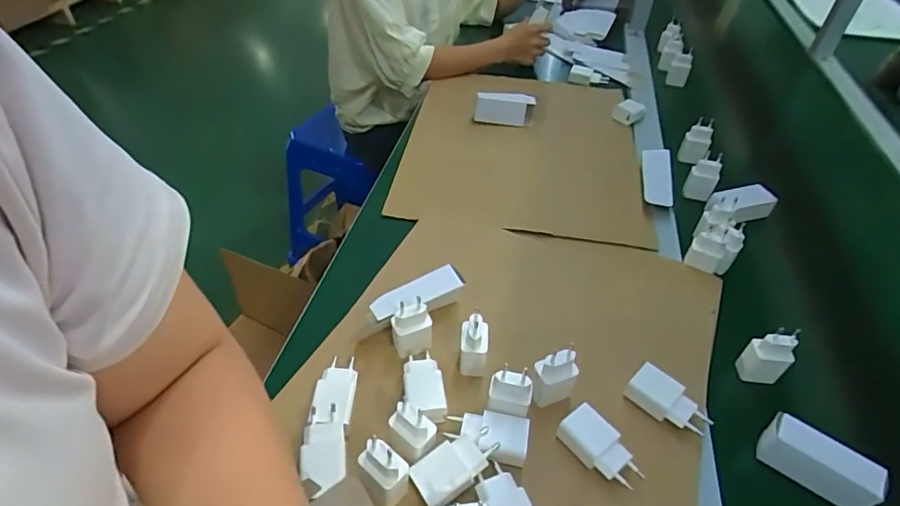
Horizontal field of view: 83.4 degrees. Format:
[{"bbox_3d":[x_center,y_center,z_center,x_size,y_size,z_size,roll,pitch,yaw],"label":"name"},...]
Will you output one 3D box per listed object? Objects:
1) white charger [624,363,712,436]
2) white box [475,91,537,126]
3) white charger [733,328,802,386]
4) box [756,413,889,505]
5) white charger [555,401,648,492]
[{"bbox_3d":[0.221,0.149,0.509,0.078,0.026,0.036,33,51,26],"label":"white charger"},{"bbox_3d":[0.099,-0.263,0.922,0.107,0.048,0.038,1,44,-3],"label":"white box"},{"bbox_3d":[0.348,0.115,0.554,0.035,0.069,0.032,6,44,2],"label":"white charger"},{"bbox_3d":[0.348,0.199,0.479,0.093,0.049,0.031,32,50,26],"label":"box"},{"bbox_3d":[0.141,0.183,0.472,0.035,0.030,0.076,-30,53,-30],"label":"white charger"}]

